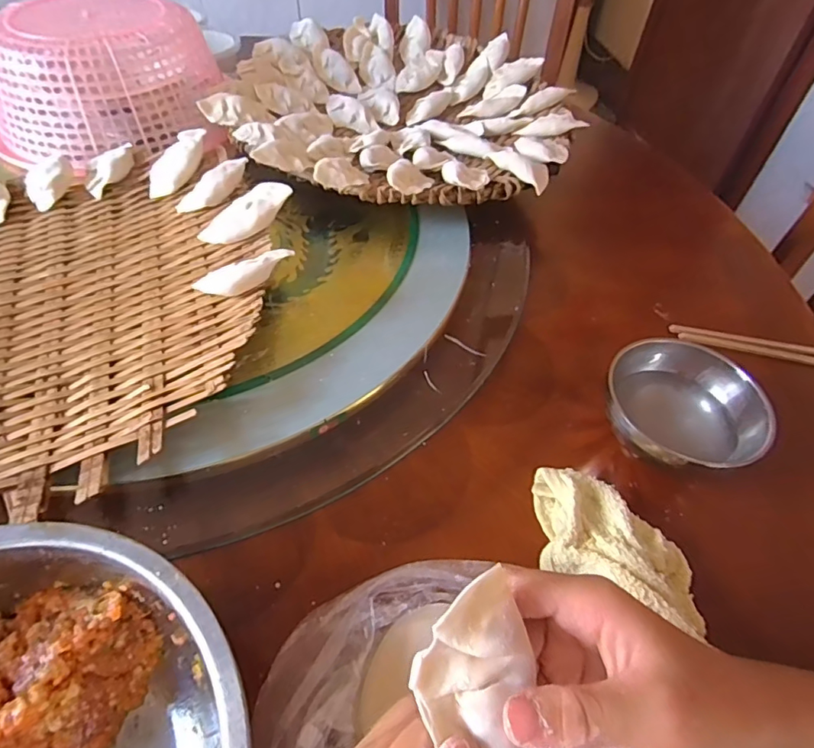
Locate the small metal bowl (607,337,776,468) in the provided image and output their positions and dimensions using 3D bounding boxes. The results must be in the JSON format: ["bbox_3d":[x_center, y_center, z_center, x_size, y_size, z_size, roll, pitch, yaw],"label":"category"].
[{"bbox_3d":[0.199,0.032,0.383,0.110,0.057,0.105,2,50,-2],"label":"small metal bowl"}]

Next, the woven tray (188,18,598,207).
[{"bbox_3d":[-0.014,-0.300,0.589,0.381,0.059,0.378,3,50,-1],"label":"woven tray"}]

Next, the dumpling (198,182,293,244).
[{"bbox_3d":[-0.132,-0.130,0.420,0.082,0.017,0.032,-31,55,4],"label":"dumpling"}]

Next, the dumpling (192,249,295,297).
[{"bbox_3d":[-0.122,-0.073,0.376,0.075,0.014,0.028,-20,53,2],"label":"dumpling"}]

